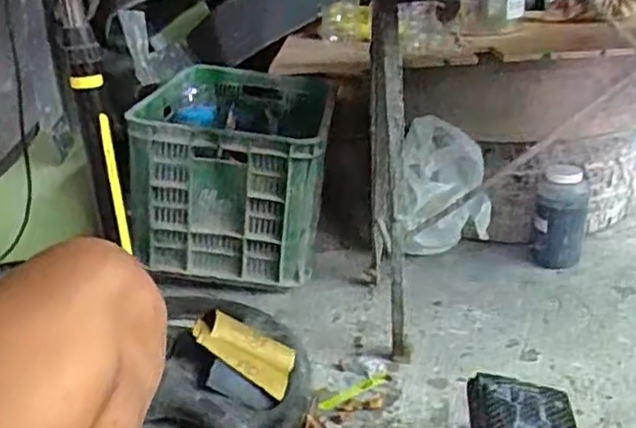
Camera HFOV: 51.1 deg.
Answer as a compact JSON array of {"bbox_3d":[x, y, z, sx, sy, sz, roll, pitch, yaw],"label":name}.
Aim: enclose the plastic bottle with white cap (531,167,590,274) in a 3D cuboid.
[{"bbox_3d":[0.464,0.008,1.274,0.093,0.180,0.096,5,26,20],"label":"plastic bottle with white cap"}]

